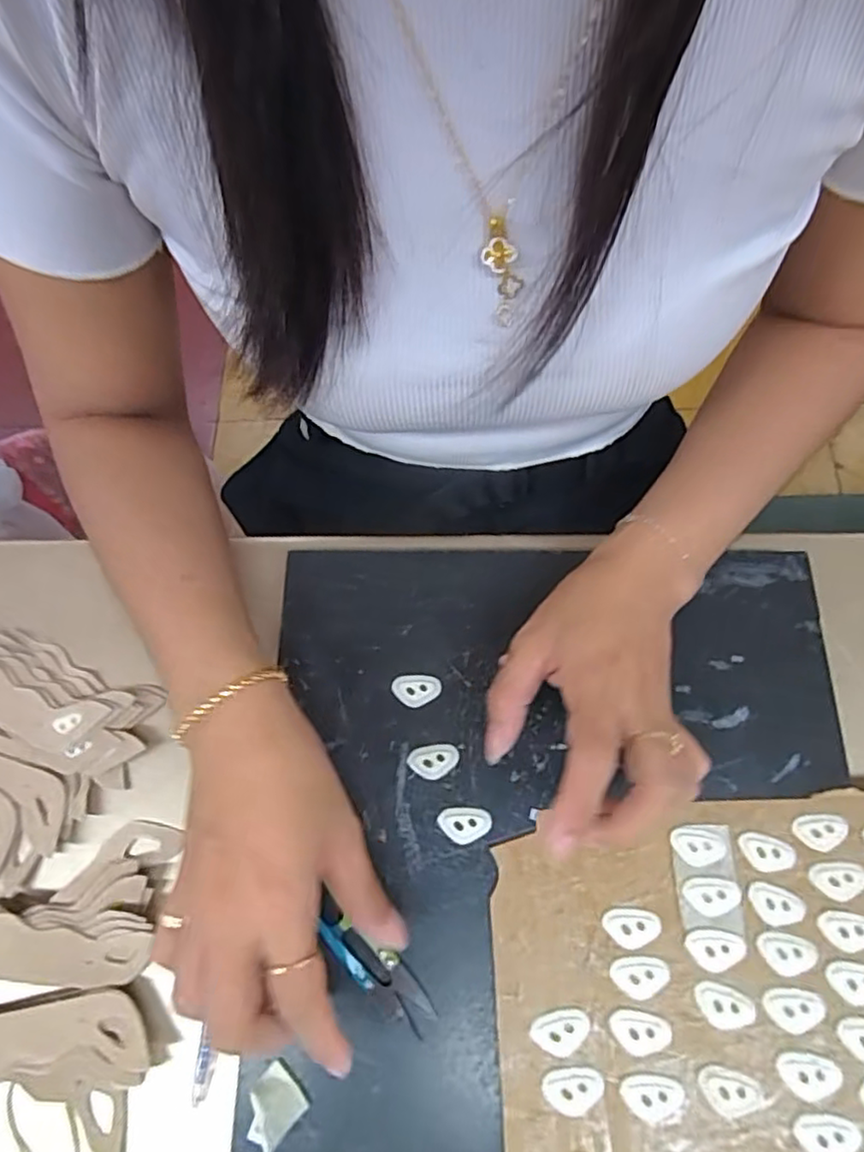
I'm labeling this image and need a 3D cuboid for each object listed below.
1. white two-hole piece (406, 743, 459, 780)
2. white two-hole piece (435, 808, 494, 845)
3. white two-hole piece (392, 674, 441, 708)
[{"bbox_3d":[0.001,0.098,0.339,0.027,0.004,0.017,-11,69,-2],"label":"white two-hole piece"},{"bbox_3d":[0.017,0.126,0.328,0.026,0.004,0.017,-6,69,0],"label":"white two-hole piece"},{"bbox_3d":[-0.009,0.063,0.353,0.027,0.004,0.017,-4,69,1],"label":"white two-hole piece"}]

